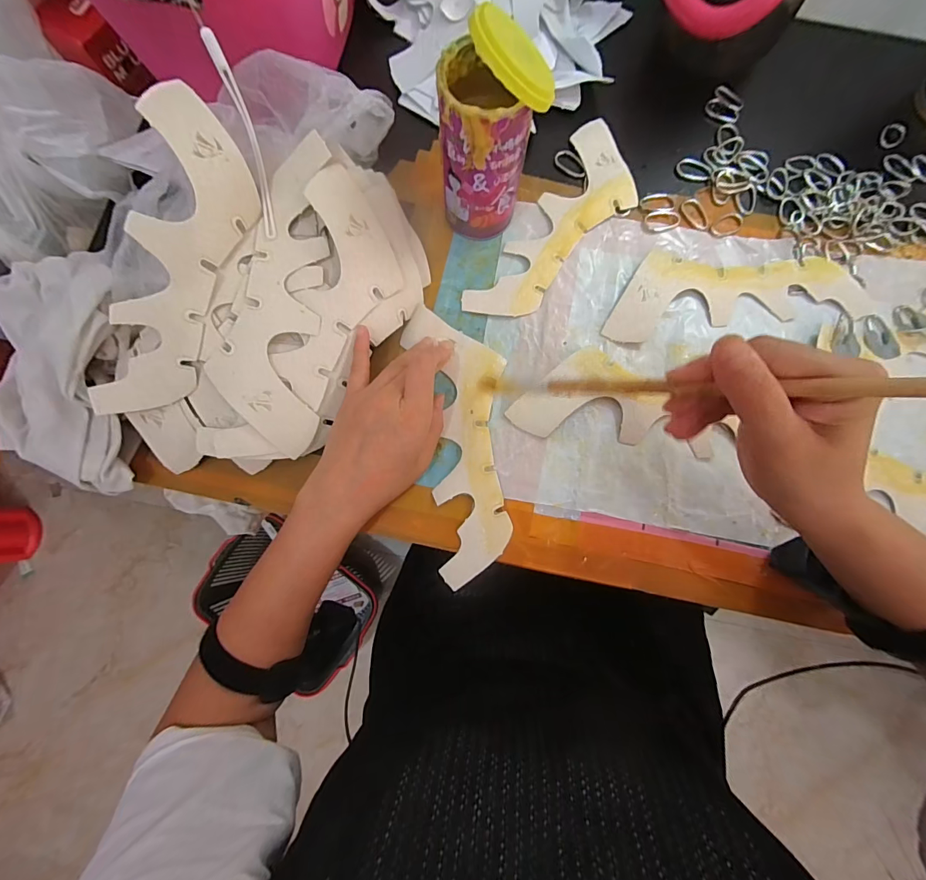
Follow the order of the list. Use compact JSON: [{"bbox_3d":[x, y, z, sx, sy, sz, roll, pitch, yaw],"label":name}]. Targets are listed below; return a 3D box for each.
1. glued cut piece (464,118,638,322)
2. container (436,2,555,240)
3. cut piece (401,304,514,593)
[{"bbox_3d":[0.090,-0.194,0.369,0.075,0.006,0.222,32,82,4],"label":"glued cut piece"},{"bbox_3d":[0.019,-0.222,0.303,0.069,0.145,0.058,6,81,0],"label":"container"},{"bbox_3d":[0.002,0.000,0.336,0.073,0.010,0.221,-6,81,-2],"label":"cut piece"}]

